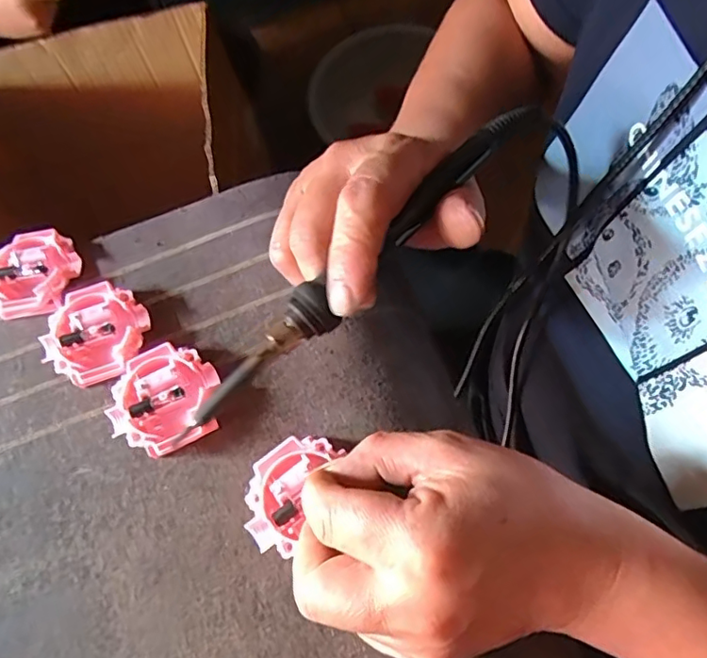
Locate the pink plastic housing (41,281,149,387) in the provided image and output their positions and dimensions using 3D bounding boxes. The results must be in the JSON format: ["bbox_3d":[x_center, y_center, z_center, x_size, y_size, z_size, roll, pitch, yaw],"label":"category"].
[{"bbox_3d":[-0.136,0.003,0.295,0.050,0.016,0.051,-1,71,4],"label":"pink plastic housing"}]

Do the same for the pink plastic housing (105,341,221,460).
[{"bbox_3d":[-0.095,0.035,0.280,0.054,0.015,0.052,-29,71,-6],"label":"pink plastic housing"}]

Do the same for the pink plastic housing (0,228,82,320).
[{"bbox_3d":[-0.181,-0.031,0.311,0.053,0.014,0.049,-1,71,4],"label":"pink plastic housing"}]

